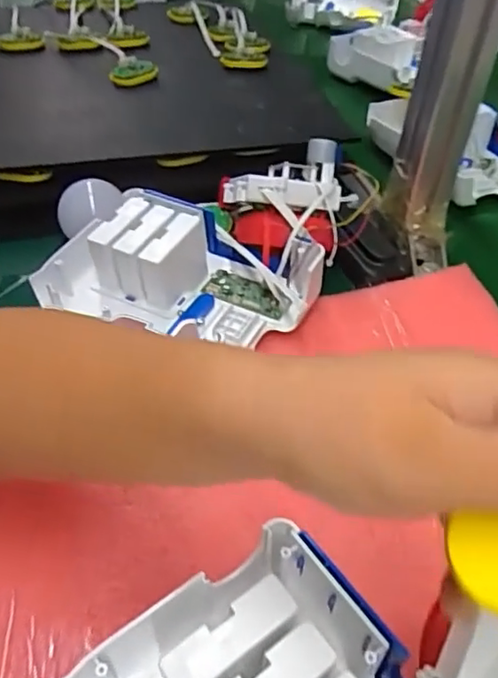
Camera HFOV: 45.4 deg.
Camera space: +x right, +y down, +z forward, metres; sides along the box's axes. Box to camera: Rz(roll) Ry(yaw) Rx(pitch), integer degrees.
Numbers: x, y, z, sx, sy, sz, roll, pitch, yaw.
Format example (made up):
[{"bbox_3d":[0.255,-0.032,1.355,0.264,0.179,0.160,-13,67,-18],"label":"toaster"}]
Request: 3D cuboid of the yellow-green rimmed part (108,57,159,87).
[{"bbox_3d":[-0.131,-0.301,0.673,0.054,0.021,0.032,-5,46,-9],"label":"yellow-green rimmed part"}]

